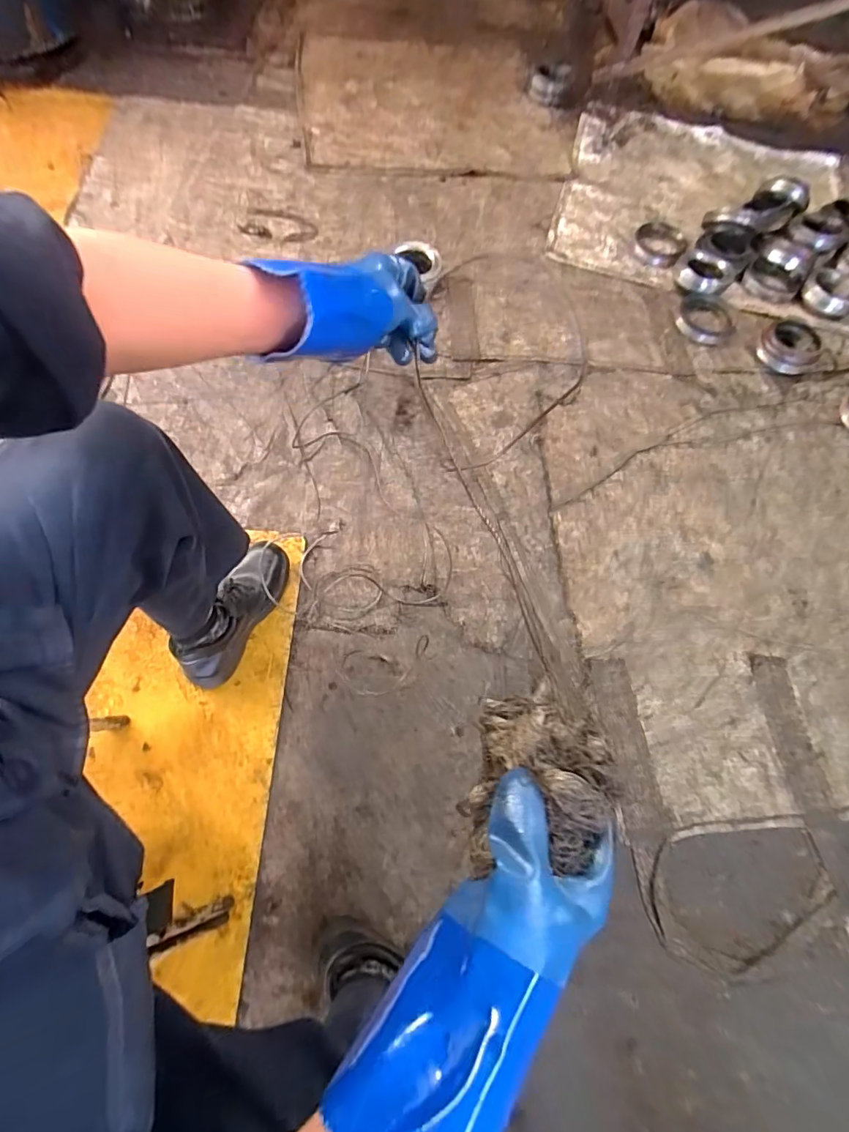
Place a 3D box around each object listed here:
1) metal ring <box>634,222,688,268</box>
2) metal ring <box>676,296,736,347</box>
[{"bbox_3d":[0.695,-0.957,1.407,0.152,0.030,0.176,28,67,8],"label":"metal ring"},{"bbox_3d":[0.762,-0.668,1.286,0.163,0.019,0.154,2,66,-4],"label":"metal ring"}]

